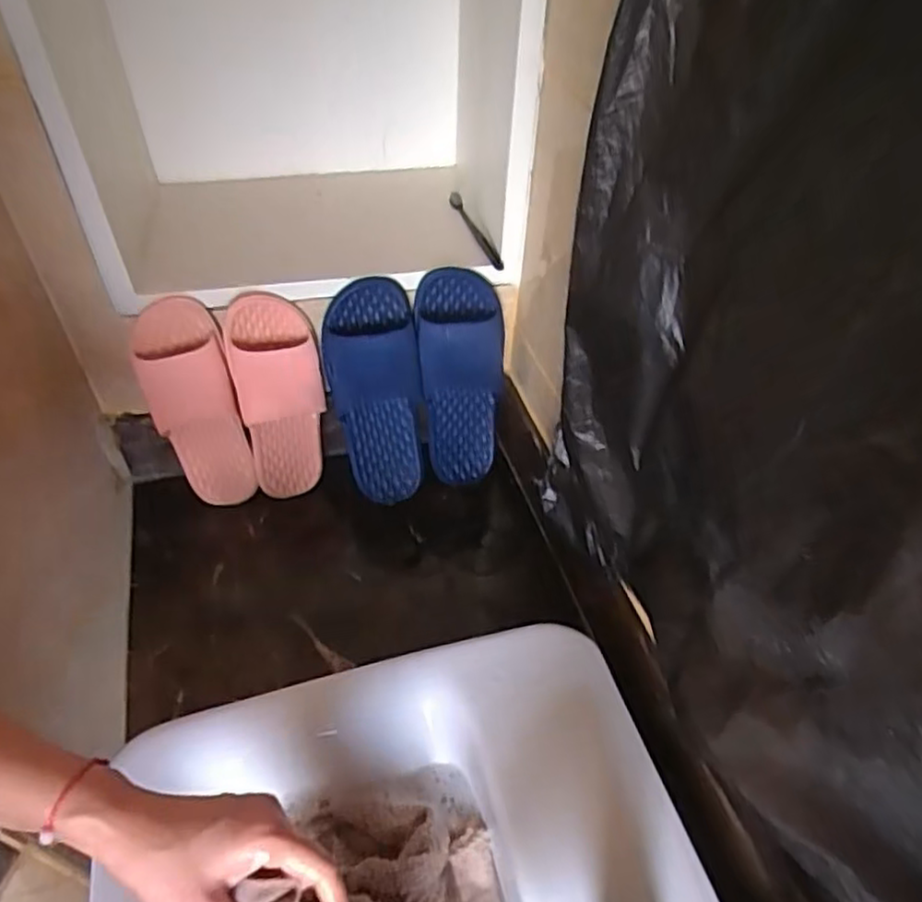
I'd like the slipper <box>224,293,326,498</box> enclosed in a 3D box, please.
[{"bbox_3d":[-0.217,-0.059,0.836,0.100,0.263,0.070,-13,40,-15],"label":"slipper"}]

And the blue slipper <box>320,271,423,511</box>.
[{"bbox_3d":[-0.103,-0.071,0.848,0.111,0.284,0.078,1,34,4],"label":"blue slipper"}]

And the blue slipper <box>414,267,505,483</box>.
[{"bbox_3d":[-0.005,-0.086,0.852,0.108,0.277,0.075,-5,27,-12],"label":"blue slipper"}]

